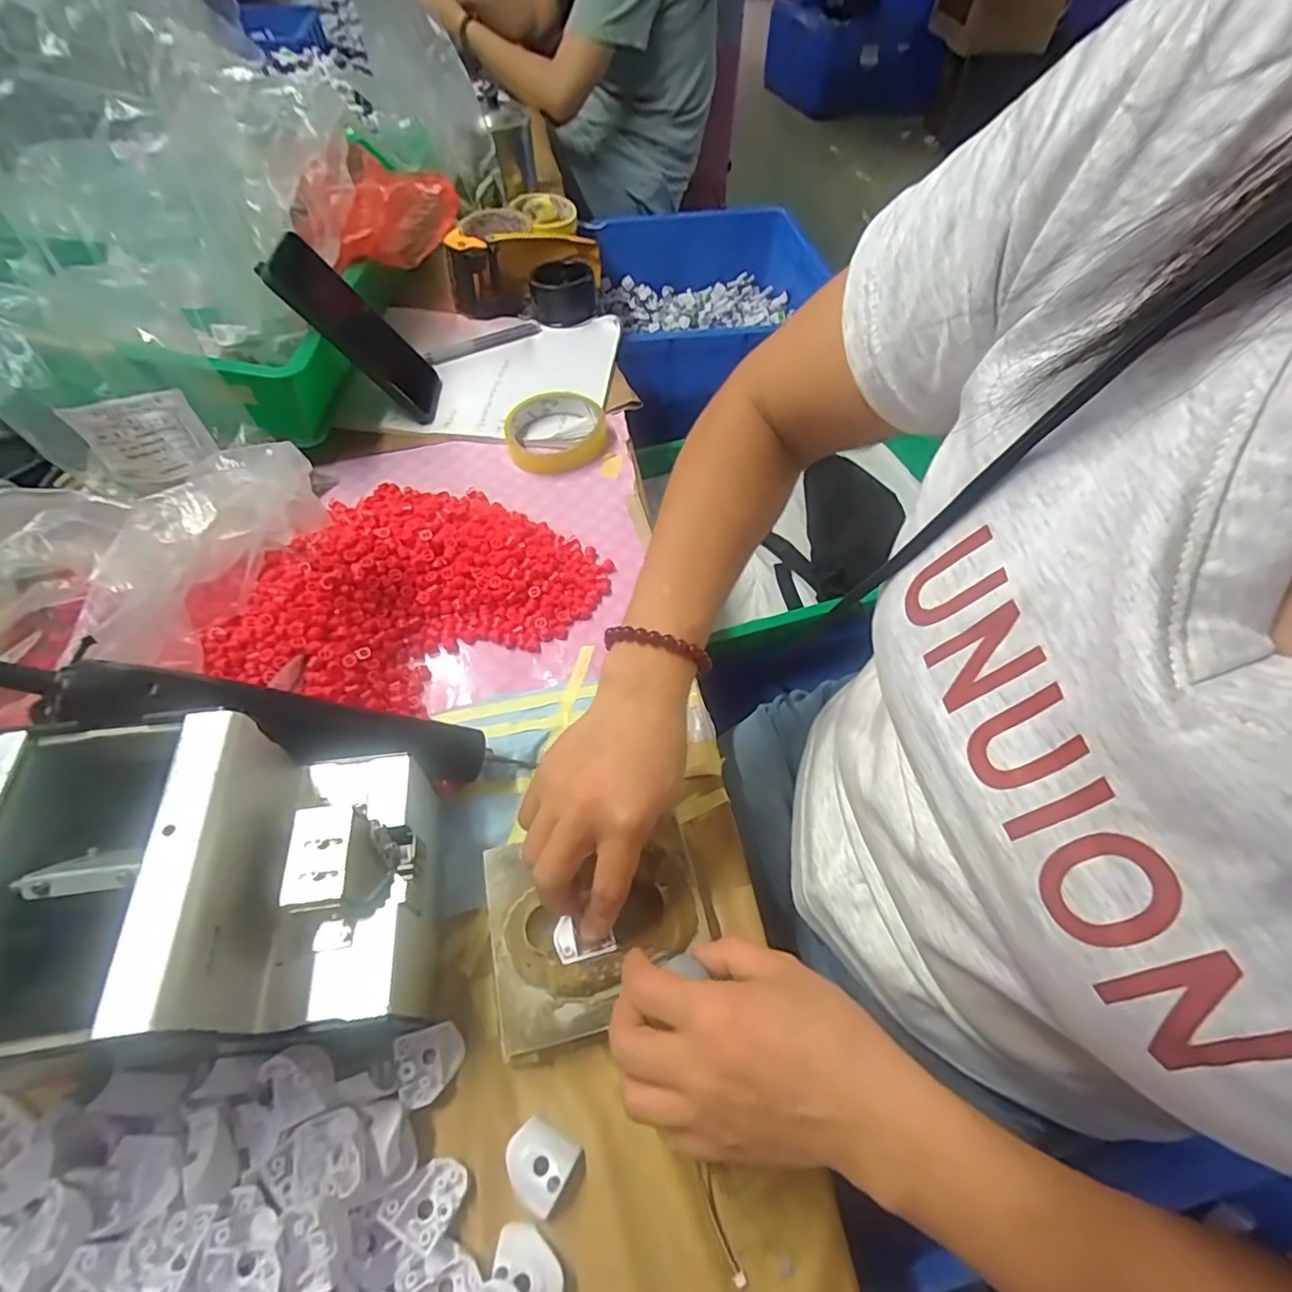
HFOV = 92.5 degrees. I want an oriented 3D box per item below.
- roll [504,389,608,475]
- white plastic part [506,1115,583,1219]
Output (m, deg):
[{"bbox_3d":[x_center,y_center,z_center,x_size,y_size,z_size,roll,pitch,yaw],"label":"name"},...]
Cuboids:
[{"bbox_3d":[-0.085,-0.202,0.581,0.091,0.025,0.091,1,57,-1],"label":"roll"},{"bbox_3d":[-0.051,0.246,0.292,0.034,0.009,0.028,24,59,13],"label":"white plastic part"}]

